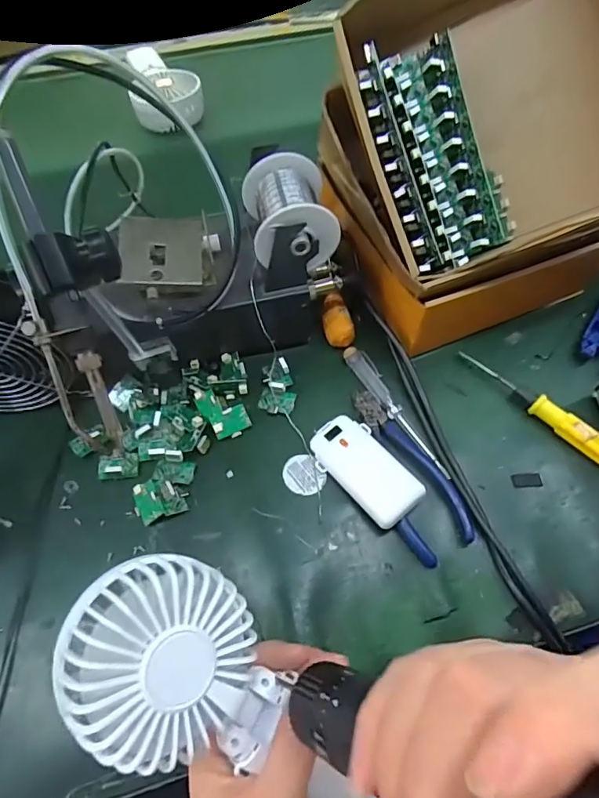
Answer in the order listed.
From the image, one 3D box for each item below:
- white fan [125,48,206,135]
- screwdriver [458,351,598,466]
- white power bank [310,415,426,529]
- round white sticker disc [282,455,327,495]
[{"bbox_3d":[-0.171,-0.402,0.640,0.087,0.050,0.109,-9,62,-5],"label":"white fan"},{"bbox_3d":[0.204,0.006,0.420,0.017,0.023,0.153,-41,69,-19],"label":"screwdriver"},{"bbox_3d":[0.051,0.055,0.389,0.046,0.019,0.093,-36,67,-17],"label":"white power bank"},{"bbox_3d":[0.003,0.062,0.399,0.031,0.004,0.034,0,62,0],"label":"round white sticker disc"}]

